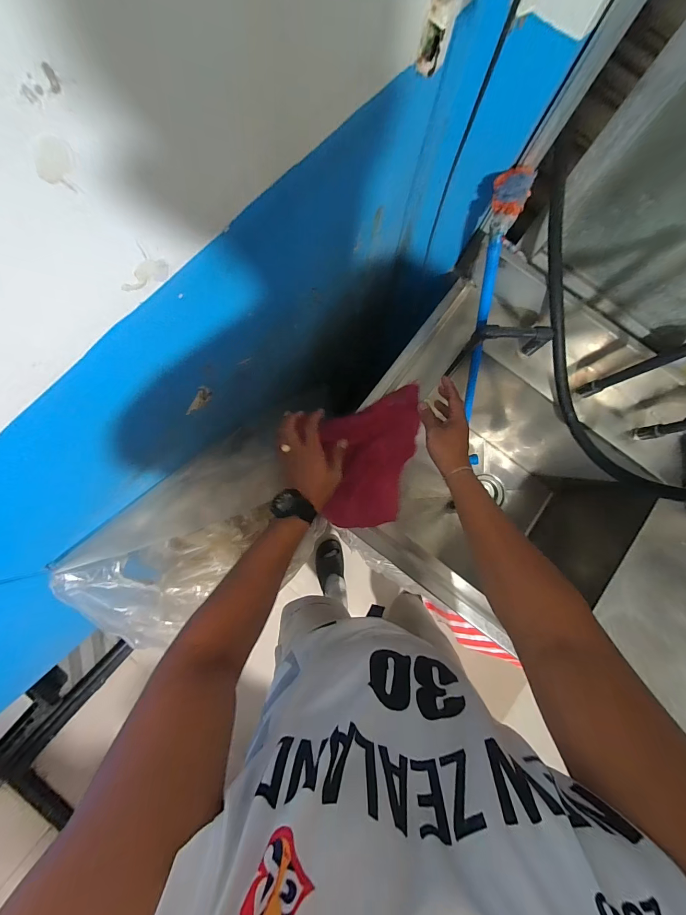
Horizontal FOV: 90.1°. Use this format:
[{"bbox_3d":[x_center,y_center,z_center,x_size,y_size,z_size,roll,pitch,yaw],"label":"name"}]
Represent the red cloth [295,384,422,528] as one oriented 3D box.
[{"bbox_3d":[0.058,0.004,0.670,0.182,0.073,0.253,-2,81,-5],"label":"red cloth"}]

